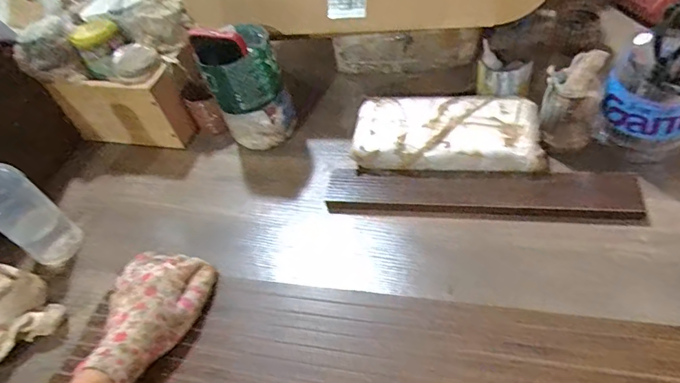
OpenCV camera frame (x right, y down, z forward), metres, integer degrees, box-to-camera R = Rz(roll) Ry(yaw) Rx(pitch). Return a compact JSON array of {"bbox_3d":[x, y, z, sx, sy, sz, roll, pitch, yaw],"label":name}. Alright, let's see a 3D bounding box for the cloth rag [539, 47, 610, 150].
[{"bbox_3d":[0.283,-0.109,0.564,0.067,0.104,0.069,16,56,24],"label":"cloth rag"}]

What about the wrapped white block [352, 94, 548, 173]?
[{"bbox_3d":[0.138,-0.077,0.610,0.242,0.051,0.112,2,51,14],"label":"wrapped white block"}]

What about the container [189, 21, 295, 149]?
[{"bbox_3d":[-0.135,-0.156,0.654,0.101,0.179,0.092,-21,49,-5],"label":"container"}]

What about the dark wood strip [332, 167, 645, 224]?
[{"bbox_3d":[0.167,0.003,0.569,0.365,0.011,0.077,1,54,13],"label":"dark wood strip"}]

